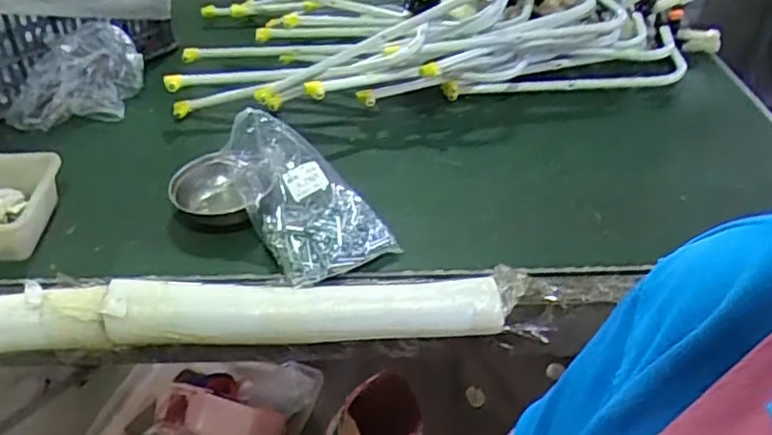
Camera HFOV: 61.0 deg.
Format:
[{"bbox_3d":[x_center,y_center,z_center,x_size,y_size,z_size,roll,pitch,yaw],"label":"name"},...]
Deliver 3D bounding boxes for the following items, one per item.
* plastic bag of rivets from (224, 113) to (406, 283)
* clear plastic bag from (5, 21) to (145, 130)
[{"bbox_3d":[-0.113,-0.045,0.923,0.158,0.136,0.250,-21,43,-24],"label":"plastic bag of rivets"},{"bbox_3d":[-0.551,-0.241,1.166,0.233,0.141,0.092,-14,41,-16],"label":"clear plastic bag"}]

